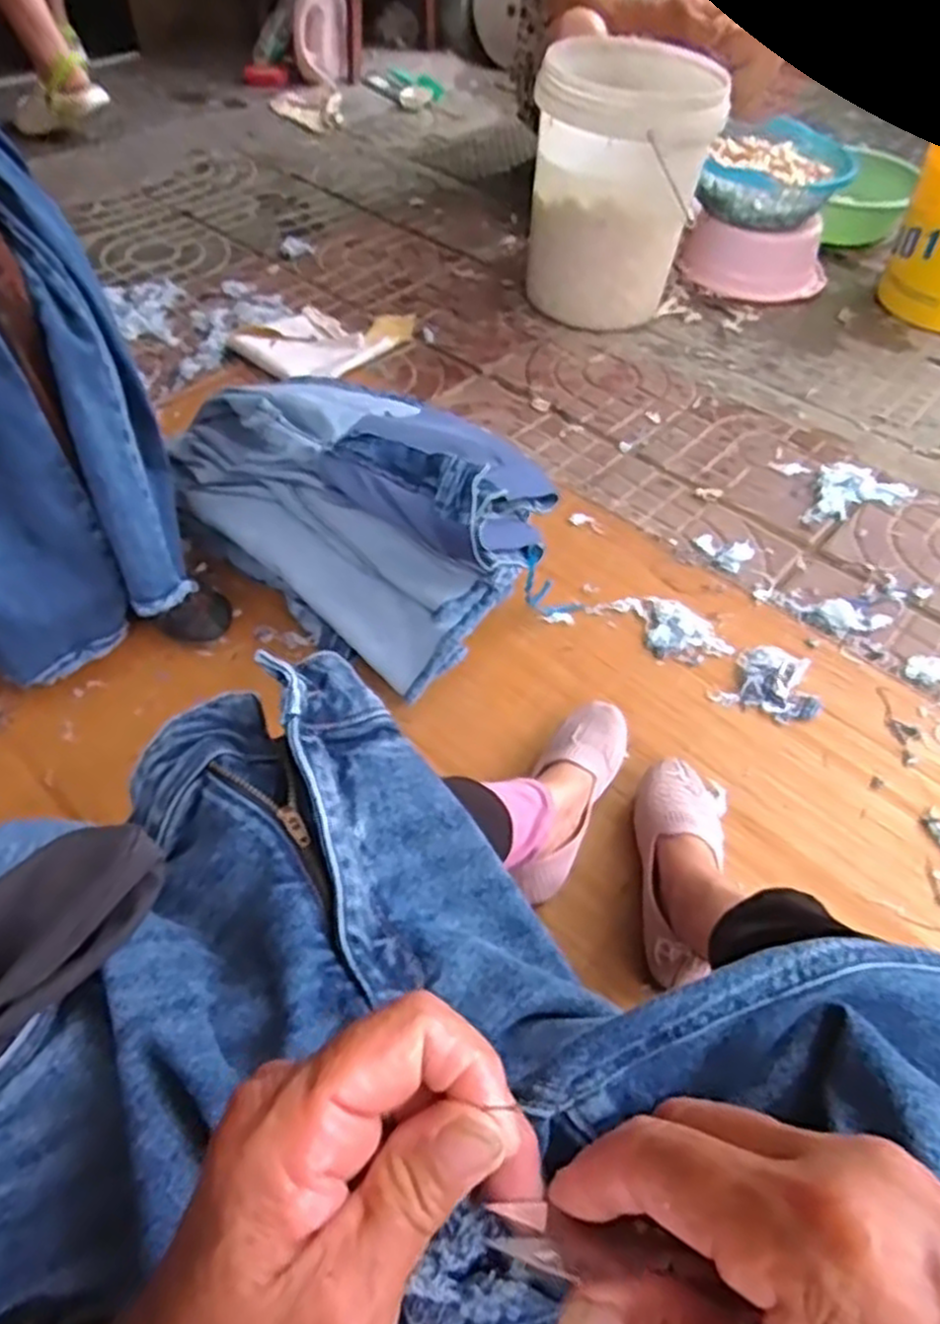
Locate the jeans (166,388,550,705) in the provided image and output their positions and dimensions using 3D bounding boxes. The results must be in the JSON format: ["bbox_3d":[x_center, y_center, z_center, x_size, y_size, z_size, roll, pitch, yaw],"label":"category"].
[{"bbox_3d":[-0.127,-0.202,0.977,0.446,0.228,0.303,35,57,25],"label":"jeans"}]

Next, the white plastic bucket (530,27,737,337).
[{"bbox_3d":[0.269,-0.872,1.436,0.298,0.379,0.309,7,49,4],"label":"white plastic bucket"}]

